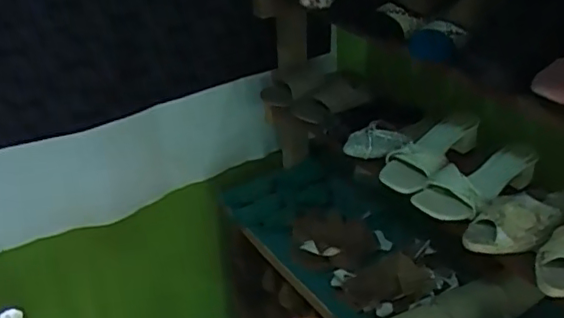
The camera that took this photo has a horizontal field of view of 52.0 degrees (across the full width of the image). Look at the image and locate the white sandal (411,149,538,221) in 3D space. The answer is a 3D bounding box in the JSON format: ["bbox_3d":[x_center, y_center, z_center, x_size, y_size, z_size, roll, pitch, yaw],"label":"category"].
[{"bbox_3d":[0.310,0.039,0.913,0.204,0.064,0.091,-21,38,-28],"label":"white sandal"}]

